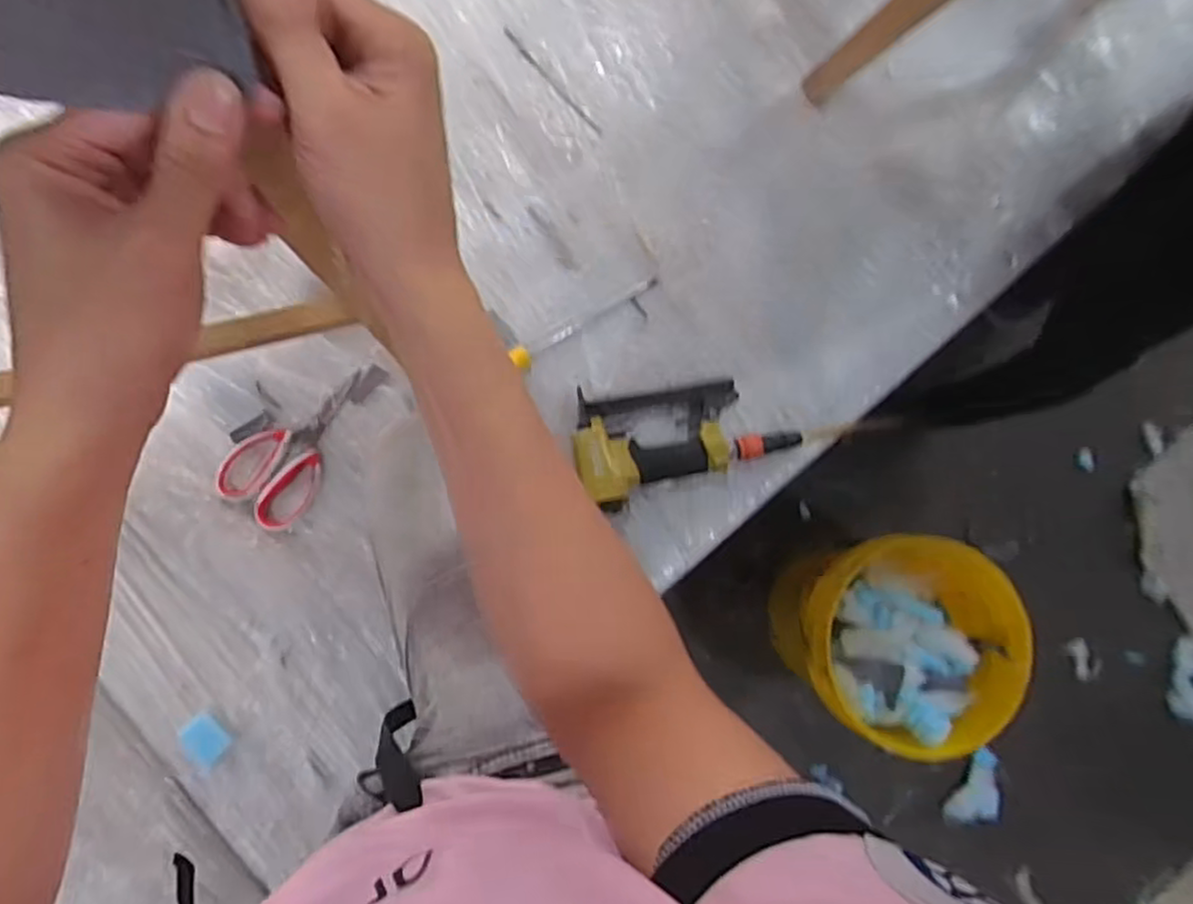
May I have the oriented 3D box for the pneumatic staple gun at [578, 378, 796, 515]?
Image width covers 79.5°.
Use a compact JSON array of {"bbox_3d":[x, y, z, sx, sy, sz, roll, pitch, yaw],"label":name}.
[{"bbox_3d":[0.103,-0.010,0.803,0.255,0.041,0.139,-3,84,-5],"label":"pneumatic staple gun"}]

